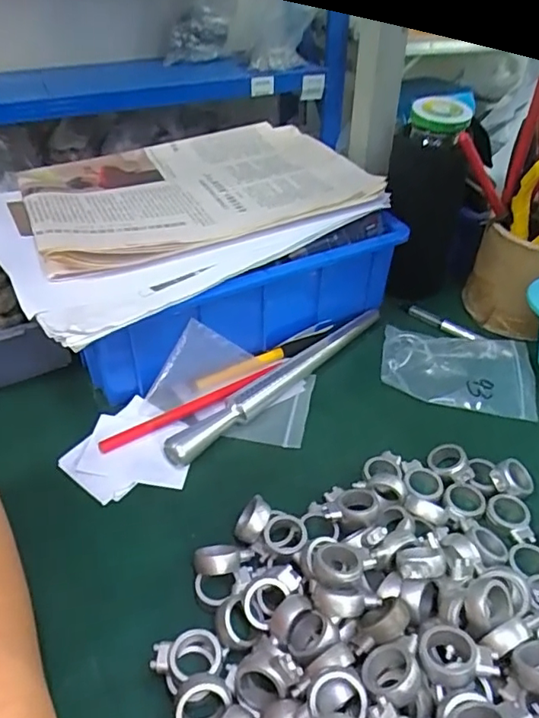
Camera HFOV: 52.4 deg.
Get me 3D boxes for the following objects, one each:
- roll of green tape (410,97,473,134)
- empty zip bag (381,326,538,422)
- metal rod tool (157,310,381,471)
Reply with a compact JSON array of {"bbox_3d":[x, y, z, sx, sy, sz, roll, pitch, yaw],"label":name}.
[{"bbox_3d":[0.136,-0.194,0.436,0.046,0.017,0.039,12,43,14],"label":"roll of green tape"},{"bbox_3d":[0.155,0.009,0.448,0.122,0.010,0.077,8,50,4],"label":"empty zip bag"},{"bbox_3d":[0.013,0.013,0.437,0.018,0.020,0.230,32,51,32],"label":"metal rod tool"}]

